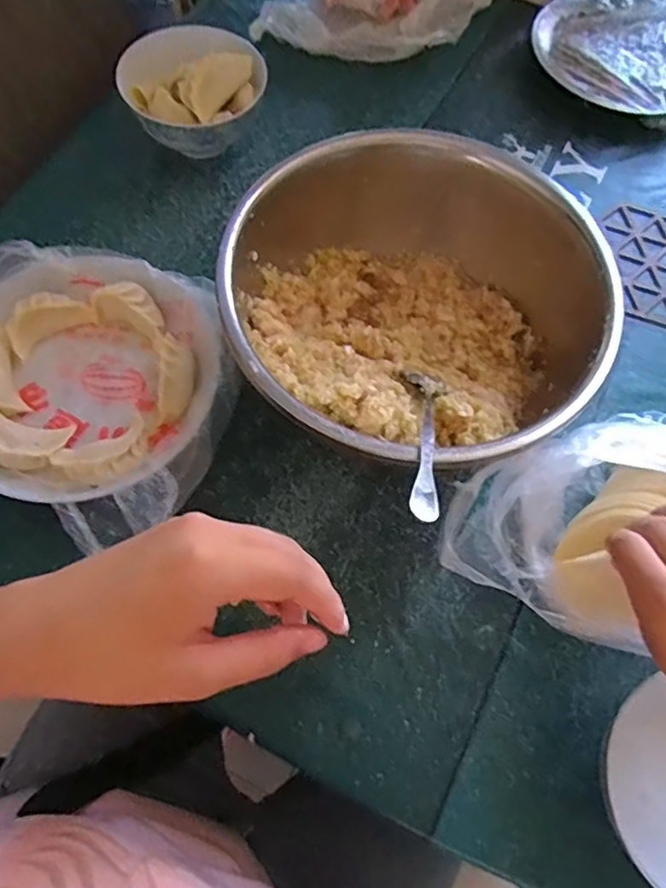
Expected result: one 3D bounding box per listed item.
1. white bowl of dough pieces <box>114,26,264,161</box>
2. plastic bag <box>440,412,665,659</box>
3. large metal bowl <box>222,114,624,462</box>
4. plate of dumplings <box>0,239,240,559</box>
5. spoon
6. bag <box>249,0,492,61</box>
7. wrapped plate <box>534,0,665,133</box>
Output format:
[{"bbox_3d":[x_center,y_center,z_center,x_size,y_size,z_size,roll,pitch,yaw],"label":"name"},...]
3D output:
[{"bbox_3d":[-0.125,-0.303,0.541,0.116,0.072,0.110,1,66,-1],"label":"white bowl of dough pieces"},{"bbox_3d":[0.192,0.065,0.378,0.234,0.093,0.130,10,65,11],"label":"plastic bag"},{"bbox_3d":[0.054,-0.088,0.438,0.246,0.113,0.248,1,66,-2],"label":"large metal bowl"},{"bbox_3d":[-0.188,-0.041,0.432,0.225,0.055,0.212,1,66,-2],"label":"plate of dumplings"},{"bbox_3d":[0.053,-0.007,0.350,0.025,0.009,0.157,11,32,2],"label":"spoon"},{"bbox_3d":[0.048,-0.472,0.643,0.236,0.057,0.152,11,66,2],"label":"bag"},{"bbox_3d":[0.306,-0.412,0.639,0.185,0.031,0.170,30,68,10],"label":"wrapped plate"}]

